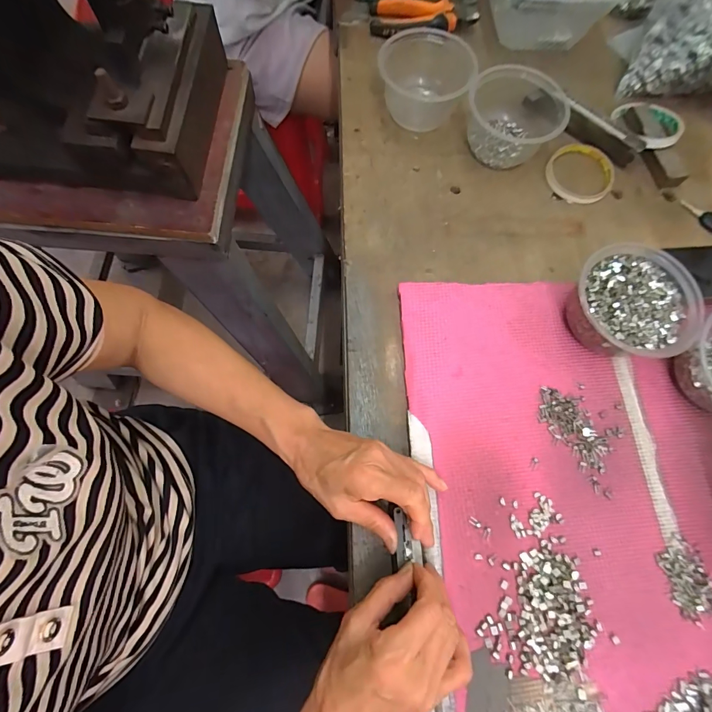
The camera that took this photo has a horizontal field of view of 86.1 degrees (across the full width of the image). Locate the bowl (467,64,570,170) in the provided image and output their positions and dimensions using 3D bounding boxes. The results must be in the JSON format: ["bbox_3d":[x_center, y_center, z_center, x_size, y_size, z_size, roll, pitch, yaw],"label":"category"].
[{"bbox_3d":[0.195,-0.300,0.465,0.111,0.059,0.125,22,73,4],"label":"bowl"}]

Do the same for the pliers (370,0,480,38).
[{"bbox_3d":[0.098,-0.479,0.535,0.150,0.022,0.061,2,73,-2],"label":"pliers"}]

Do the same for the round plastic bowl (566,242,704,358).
[{"bbox_3d":[0.276,-0.050,0.385,0.112,0.058,0.110,1,73,-3],"label":"round plastic bowl"}]

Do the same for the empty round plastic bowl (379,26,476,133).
[{"bbox_3d":[0.085,-0.341,0.475,0.111,0.059,0.099,8,72,-1],"label":"empty round plastic bowl"}]

